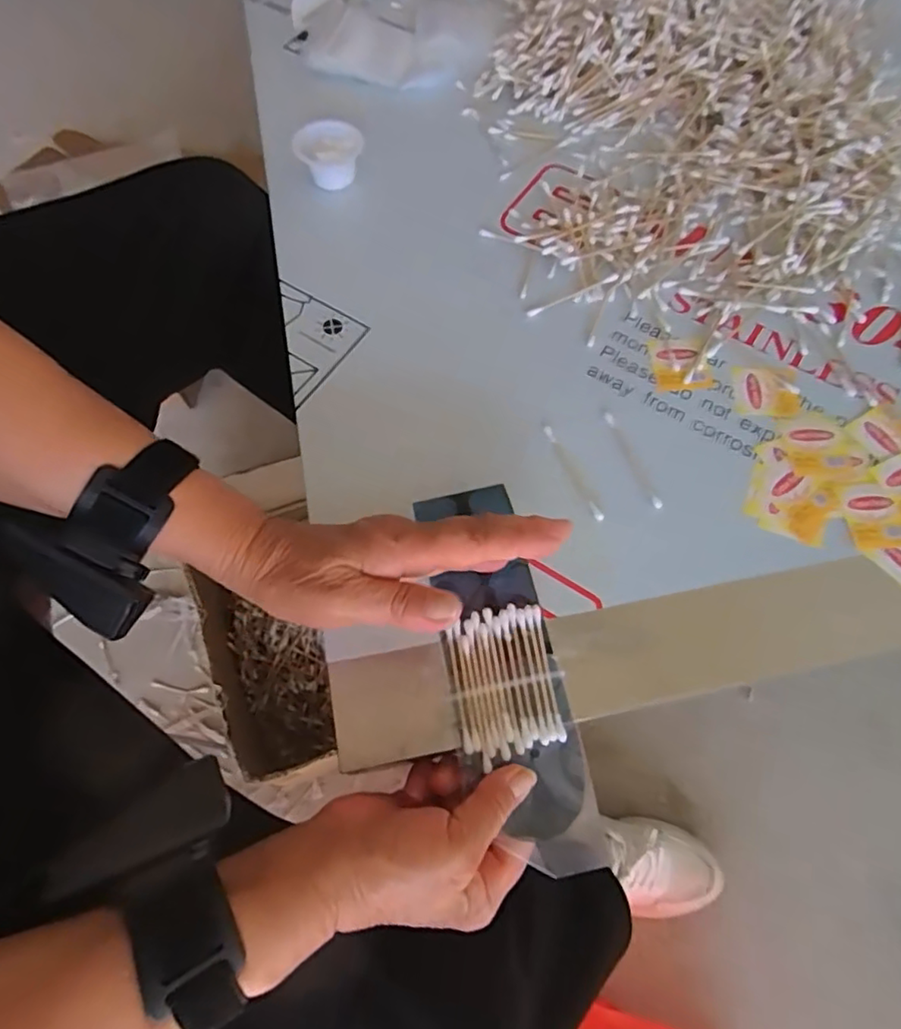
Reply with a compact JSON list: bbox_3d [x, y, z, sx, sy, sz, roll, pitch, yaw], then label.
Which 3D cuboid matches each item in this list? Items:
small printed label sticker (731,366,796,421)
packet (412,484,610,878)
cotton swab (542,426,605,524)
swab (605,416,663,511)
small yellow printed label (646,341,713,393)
[{"bbox_3d":[0.215,-0.084,0.409,0.041,0.004,0.042,9,66,3],"label":"small printed label sticker"},{"bbox_3d":[0.028,0.082,0.334,0.061,0.009,0.211,-12,66,-7],"label":"packet"},{"bbox_3d":[0.079,-0.027,0.384,0.008,0.007,0.072,-22,71,-10],"label":"cotton swab"},{"bbox_3d":[0.118,-0.037,0.386,0.007,0.004,0.074,-18,70,-9],"label":"swab"},{"bbox_3d":[0.159,-0.104,0.418,0.038,0.004,0.042,-2,66,-2],"label":"small yellow printed label"}]

